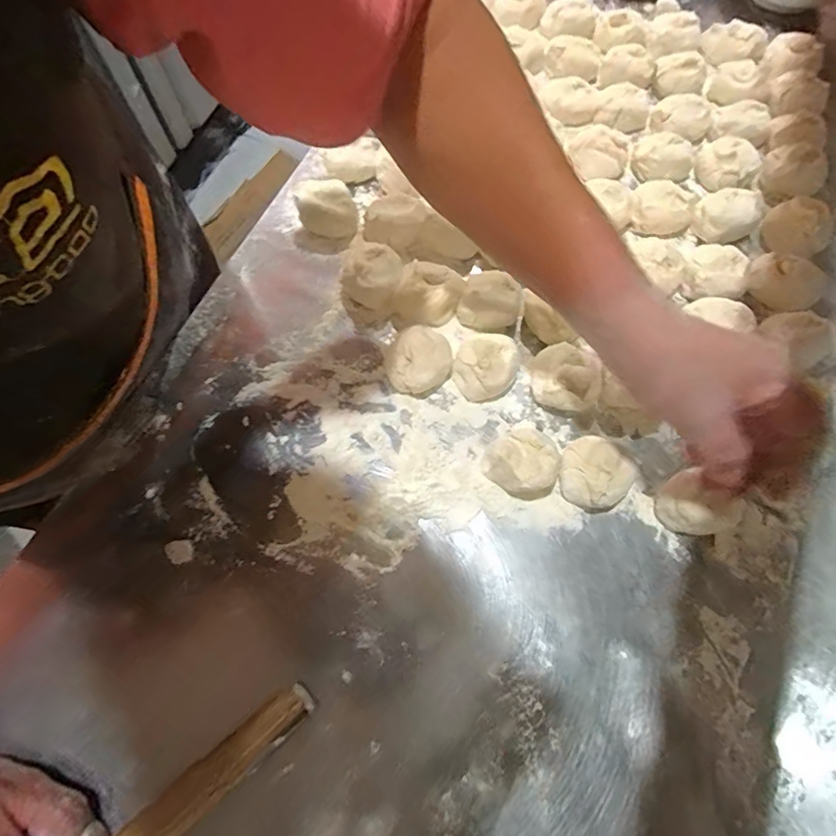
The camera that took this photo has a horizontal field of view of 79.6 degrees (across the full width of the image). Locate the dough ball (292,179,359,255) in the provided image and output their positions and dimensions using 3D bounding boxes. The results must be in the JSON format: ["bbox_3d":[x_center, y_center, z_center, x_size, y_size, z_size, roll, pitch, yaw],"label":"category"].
[{"bbox_3d":[-0.086,-0.184,0.453,0.060,0.036,0.060,-16,67,-6],"label":"dough ball"}]

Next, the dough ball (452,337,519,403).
[{"bbox_3d":[0.053,-0.039,0.390,0.048,0.034,0.043,-6,67,-2],"label":"dough ball"}]

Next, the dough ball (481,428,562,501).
[{"bbox_3d":[0.076,0.031,0.360,0.052,0.034,0.044,31,70,13],"label":"dough ball"}]

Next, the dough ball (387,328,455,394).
[{"bbox_3d":[0.001,-0.044,0.394,0.043,0.035,0.049,39,72,16],"label":"dough ball"}]

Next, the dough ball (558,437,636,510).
[{"bbox_3d":[0.125,0.039,0.356,0.047,0.036,0.044,0,67,0],"label":"dough ball"}]

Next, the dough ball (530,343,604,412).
[{"bbox_3d":[0.115,-0.030,0.394,0.054,0.030,0.048,26,69,11],"label":"dough ball"}]

